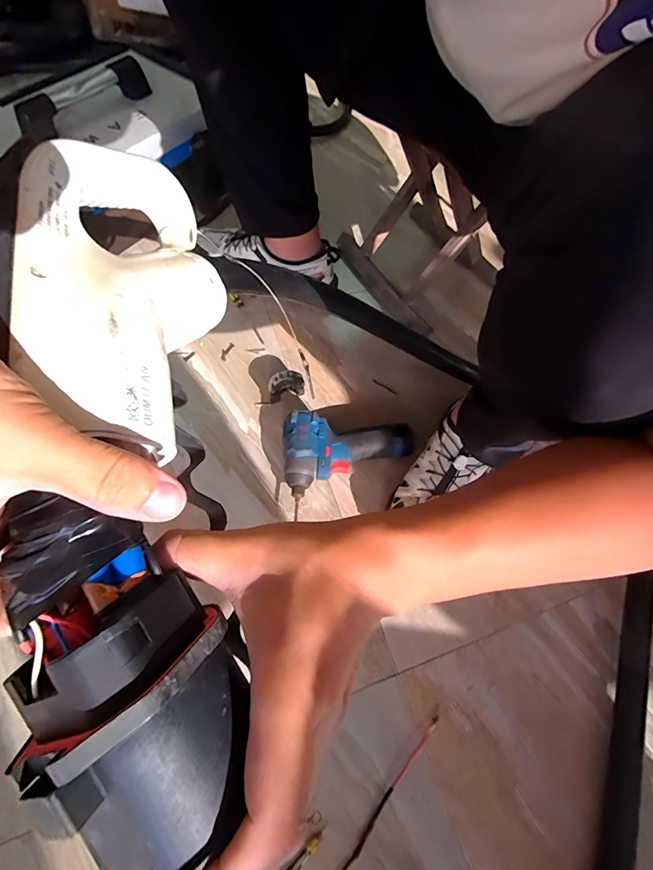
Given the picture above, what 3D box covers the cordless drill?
[{"bbox_3d":[0.033,0.031,0.579,0.185,0.059,0.137,-5,66,-6],"label":"cordless drill"}]

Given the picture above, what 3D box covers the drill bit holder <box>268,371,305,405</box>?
[{"bbox_3d":[-0.066,-0.078,0.636,0.058,0.037,0.031,-19,68,-11],"label":"drill bit holder"}]

